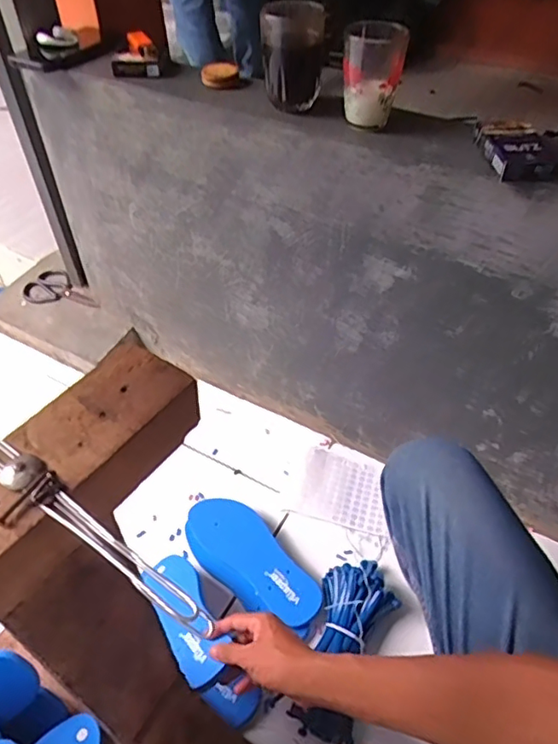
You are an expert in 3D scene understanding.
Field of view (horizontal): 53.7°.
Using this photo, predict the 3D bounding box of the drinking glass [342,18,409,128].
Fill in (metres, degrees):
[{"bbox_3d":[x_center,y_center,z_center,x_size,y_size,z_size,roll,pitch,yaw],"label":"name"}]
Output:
[{"bbox_3d":[0.103,-0.328,0.609,0.065,0.090,0.059,3,48,5],"label":"drinking glass"}]

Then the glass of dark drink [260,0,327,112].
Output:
[{"bbox_3d":[0.017,-0.373,0.644,0.070,0.098,0.086,-1,47,1],"label":"glass of dark drink"}]

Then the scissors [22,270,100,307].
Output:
[{"bbox_3d":[-0.460,-0.164,1.170,0.193,0.012,0.093,25,63,22],"label":"scissors"}]

